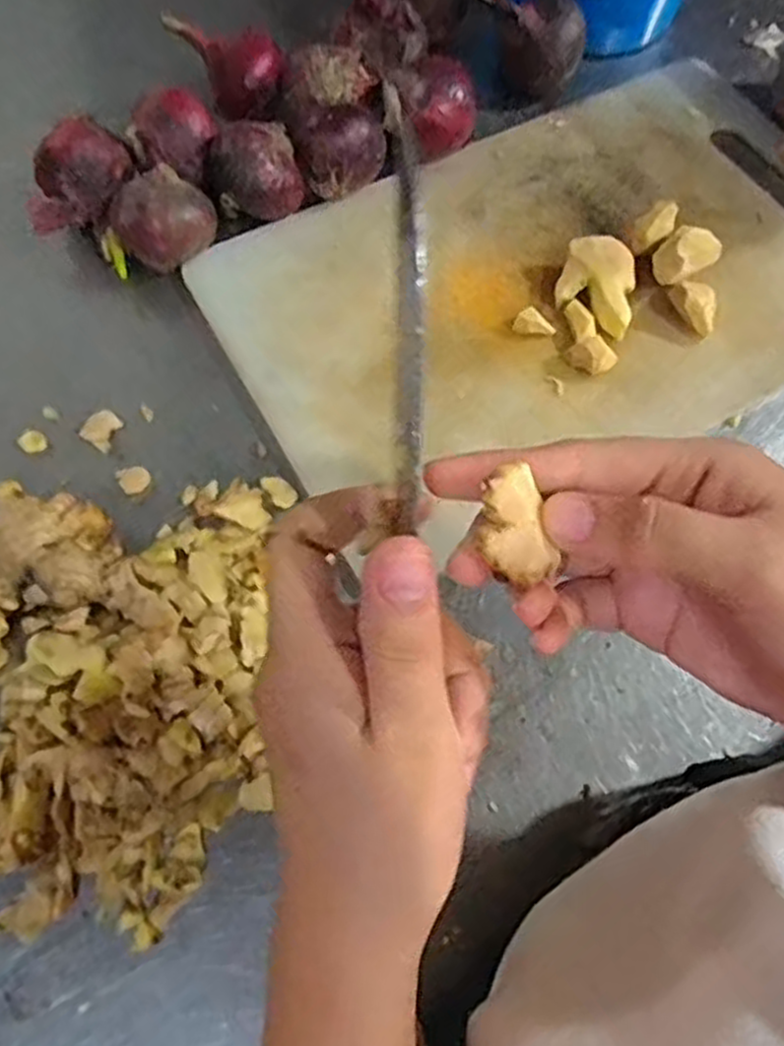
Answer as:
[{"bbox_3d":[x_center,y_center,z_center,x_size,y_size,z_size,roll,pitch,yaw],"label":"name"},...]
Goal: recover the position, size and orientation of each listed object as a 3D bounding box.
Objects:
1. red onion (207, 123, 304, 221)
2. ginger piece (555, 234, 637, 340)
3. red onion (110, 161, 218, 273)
[{"bbox_3d":[-0.082,-0.206,0.475,0.051,0.049,0.049,1,67,-1],"label":"red onion"},{"bbox_3d":[0.120,-0.138,0.456,0.043,0.019,0.056,17,67,6],"label":"ginger piece"},{"bbox_3d":[-0.131,-0.171,0.457,0.055,0.053,0.043,-13,68,-7],"label":"red onion"}]

